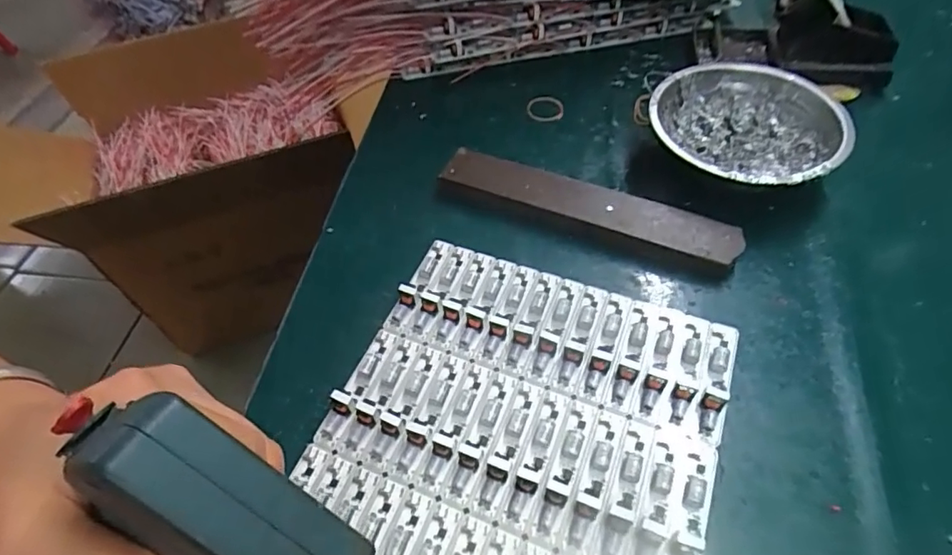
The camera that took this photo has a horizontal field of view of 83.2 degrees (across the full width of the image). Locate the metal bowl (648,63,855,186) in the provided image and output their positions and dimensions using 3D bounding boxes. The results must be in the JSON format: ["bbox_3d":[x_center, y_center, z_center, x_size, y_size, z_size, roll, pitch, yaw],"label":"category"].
[{"bbox_3d":[0.186,-0.100,0.375,0.120,0.039,0.124,-2,53,2],"label":"metal bowl"}]

